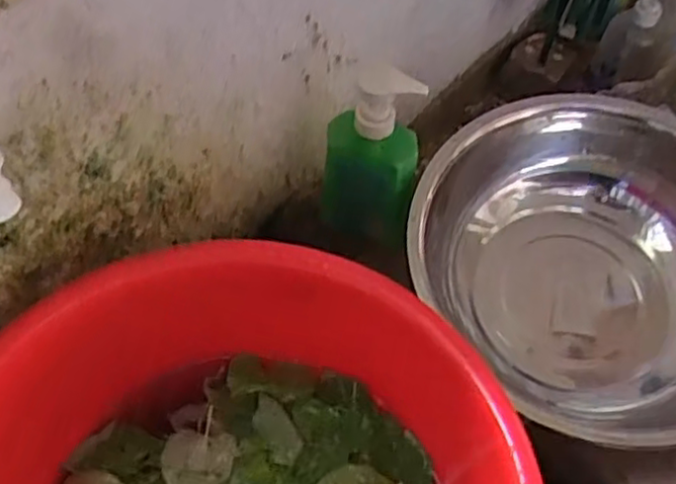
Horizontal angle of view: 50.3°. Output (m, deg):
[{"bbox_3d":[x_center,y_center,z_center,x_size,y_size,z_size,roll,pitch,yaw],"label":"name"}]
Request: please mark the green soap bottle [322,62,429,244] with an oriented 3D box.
[{"bbox_3d":[0.032,-0.081,0.663,0.084,0.191,0.069,6,56,-1],"label":"green soap bottle"}]

